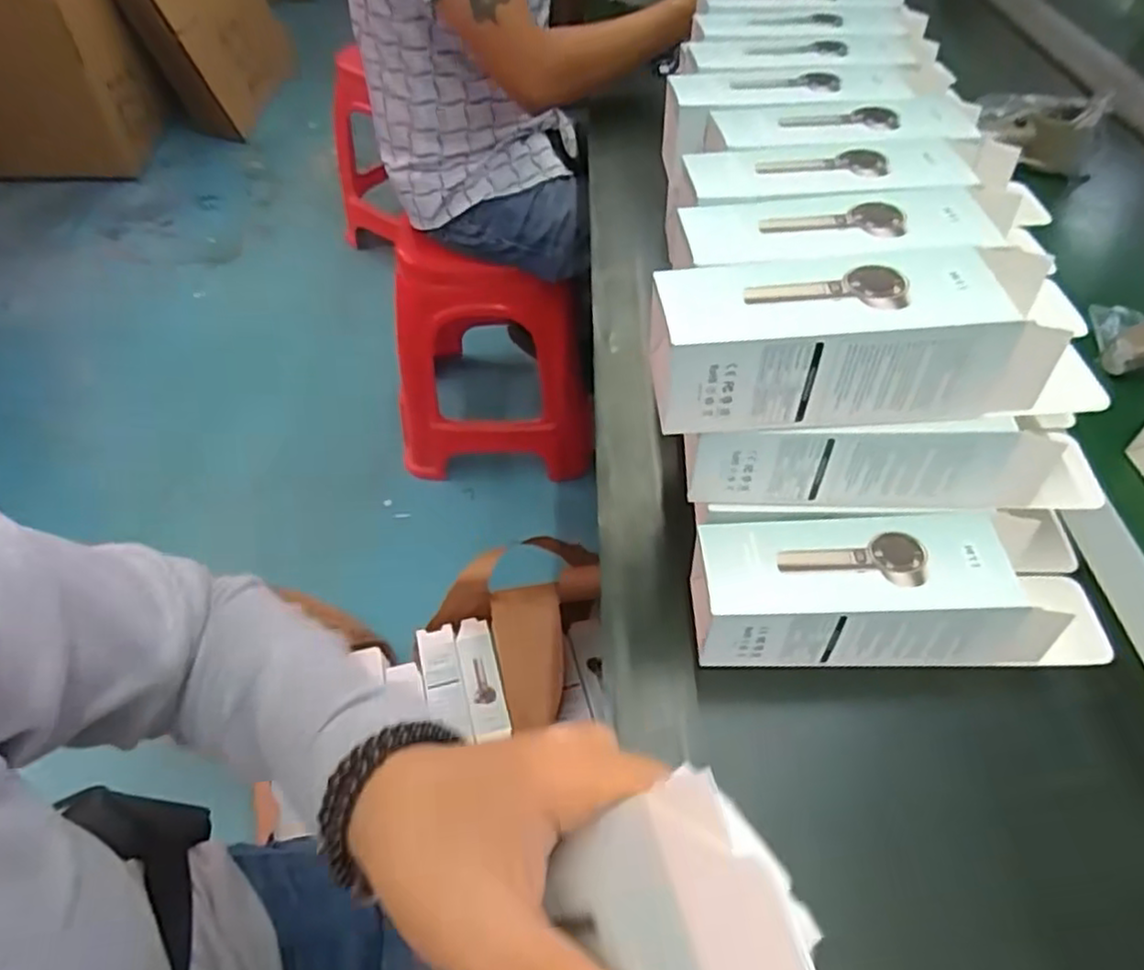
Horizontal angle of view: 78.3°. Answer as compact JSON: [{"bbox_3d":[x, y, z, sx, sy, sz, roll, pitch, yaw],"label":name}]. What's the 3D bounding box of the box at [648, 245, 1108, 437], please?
[{"bbox_3d":[0.149,-0.071,0.358,0.225,0.064,0.064,-2,48,-3],"label":"box"}]

